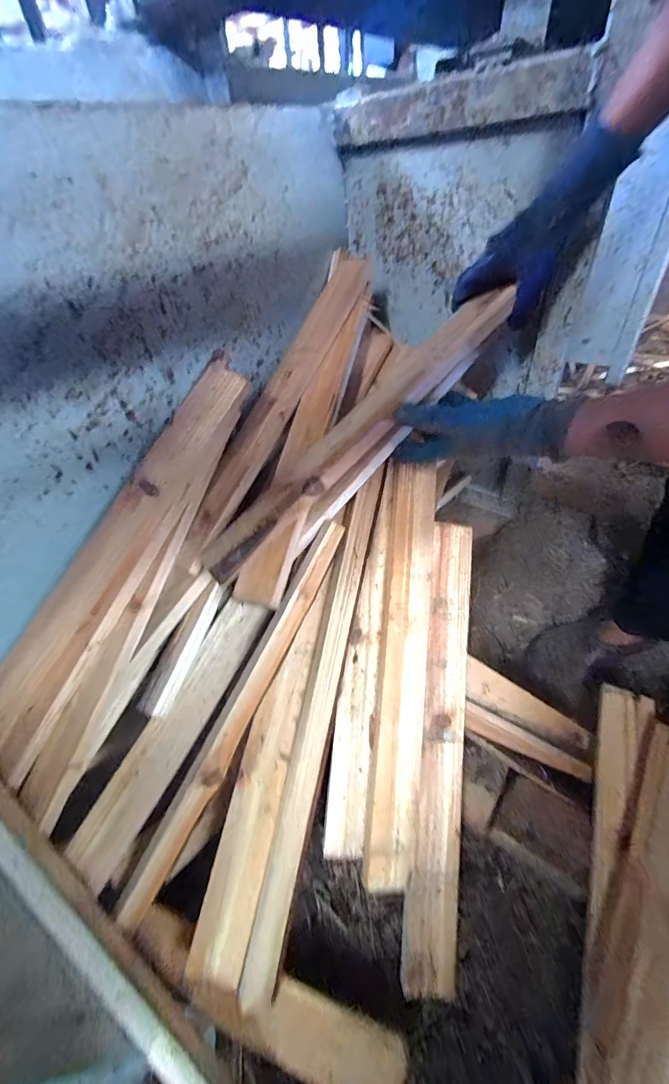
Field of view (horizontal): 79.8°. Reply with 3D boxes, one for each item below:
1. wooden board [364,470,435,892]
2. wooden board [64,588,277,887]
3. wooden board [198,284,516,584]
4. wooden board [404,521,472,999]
[{"bbox_3d":[0.085,0.123,0.458,0.065,0.016,0.451,8,75,-7],"label":"wooden board"},{"bbox_3d":[-0.172,0.198,0.436,0.055,0.013,0.296,30,74,3],"label":"wooden board"},{"bbox_3d":[0.020,-0.119,0.444,0.427,0.024,0.060,-43,49,-1],"label":"wooden board"},{"bbox_3d":[0.124,0.208,0.456,0.052,0.034,0.485,5,75,12],"label":"wooden board"}]

